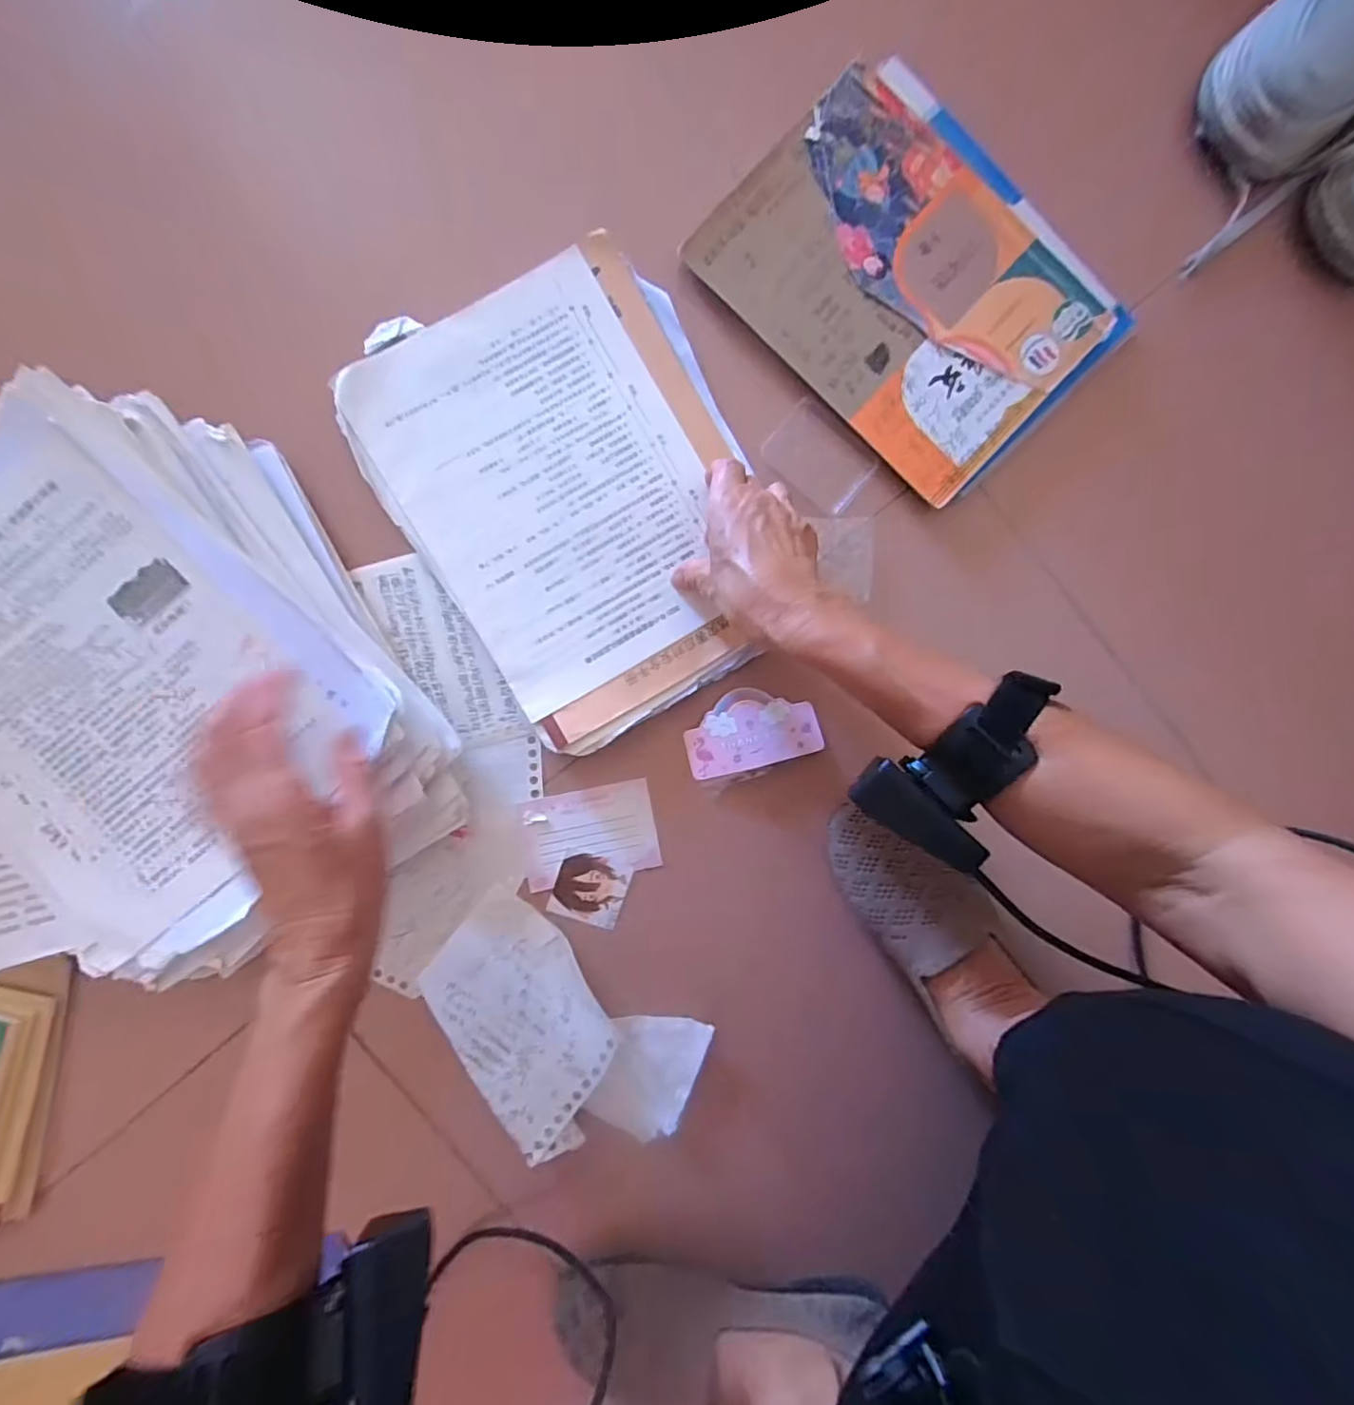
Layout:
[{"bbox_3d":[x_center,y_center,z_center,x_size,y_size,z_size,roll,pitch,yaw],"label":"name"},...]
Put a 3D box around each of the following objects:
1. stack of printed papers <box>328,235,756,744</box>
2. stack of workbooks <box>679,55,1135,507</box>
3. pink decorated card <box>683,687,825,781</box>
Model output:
[{"bbox_3d":[-0.067,-0.139,0.416,0.227,0.014,0.303,-27,93,-3],"label":"stack of printed papers"},{"bbox_3d":[0.166,-0.293,0.424,0.257,0.024,0.199,44,88,-4],"label":"stack of workbooks"},{"bbox_3d":[0.054,0.019,0.430,0.095,0.007,0.055,-14,92,-4],"label":"pink decorated card"}]

